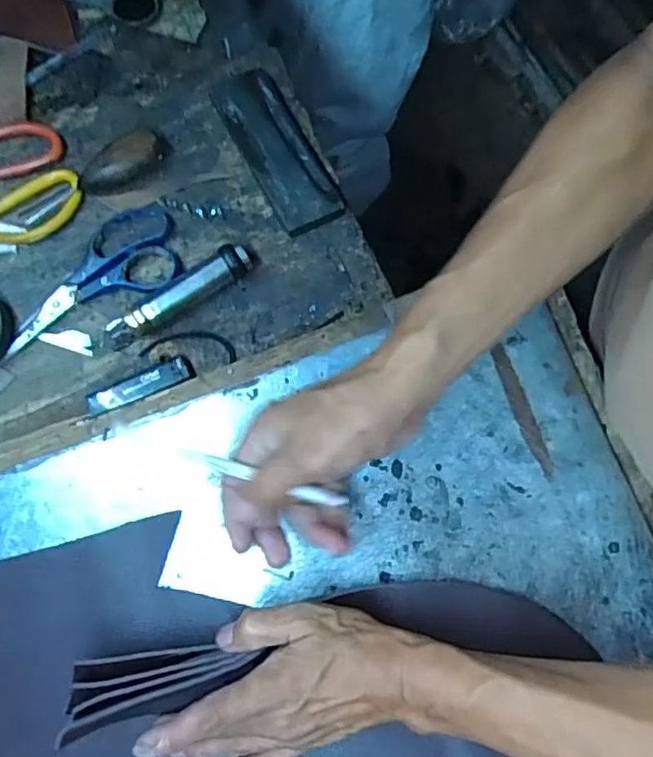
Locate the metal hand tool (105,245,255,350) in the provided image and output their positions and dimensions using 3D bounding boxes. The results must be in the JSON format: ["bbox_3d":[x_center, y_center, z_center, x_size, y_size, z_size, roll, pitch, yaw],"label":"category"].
[{"bbox_3d":[-0.115,-0.064,0.472,0.127,0.026,0.022,-32,81,-10],"label":"metal hand tool"}]

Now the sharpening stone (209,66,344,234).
[{"bbox_3d":[-0.043,-0.194,0.513,0.054,0.019,0.160,-26,80,-9],"label":"sharpening stone"}]

